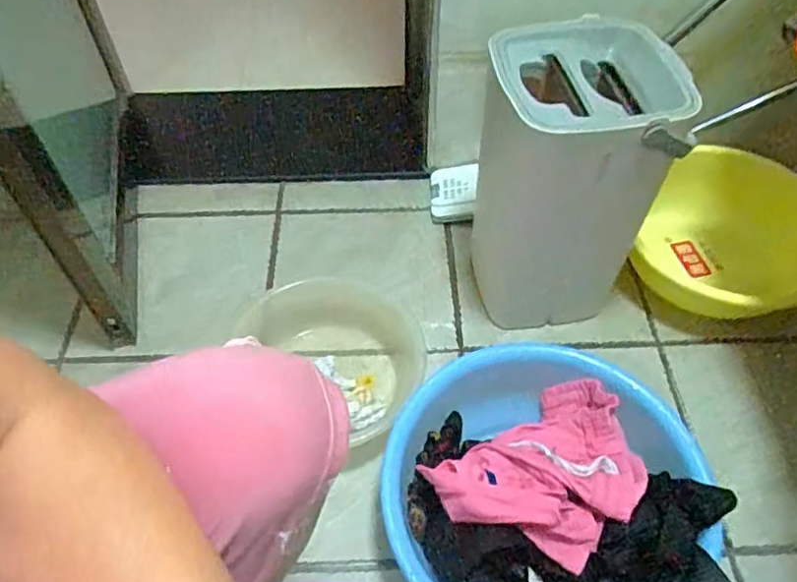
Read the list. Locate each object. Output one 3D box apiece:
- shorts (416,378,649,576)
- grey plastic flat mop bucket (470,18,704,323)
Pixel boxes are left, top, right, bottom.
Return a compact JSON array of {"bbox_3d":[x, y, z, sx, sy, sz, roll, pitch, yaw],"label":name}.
[{"bbox_3d":[0.178,0.215,0.718,0.252,0.091,0.177,-33,59,-22],"label":"shorts"},{"bbox_3d":[0.218,-0.129,0.849,0.205,0.410,0.191,0,52,1],"label":"grey plastic flat mop bucket"}]

